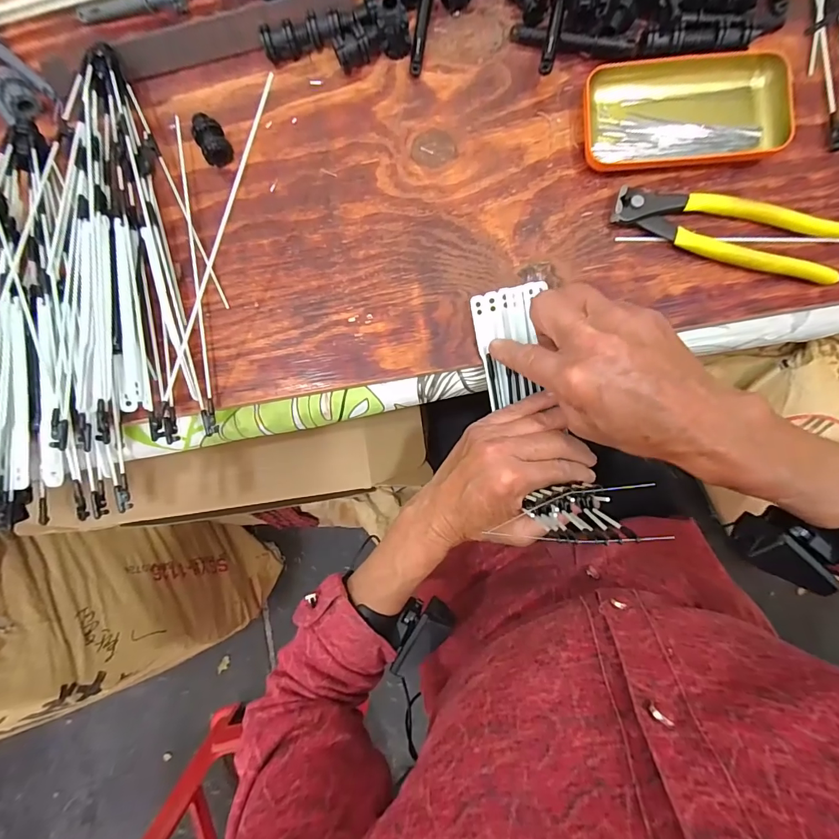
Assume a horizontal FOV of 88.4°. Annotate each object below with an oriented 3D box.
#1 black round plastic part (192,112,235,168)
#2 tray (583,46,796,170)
[{"bbox_3d":[-0.170,-0.229,0.354,0.023,0.019,0.038,-27,87,3],"label":"black round plastic part"},{"bbox_3d":[0.197,-0.234,0.325,0.144,0.017,0.081,-4,88,4],"label":"tray"}]

